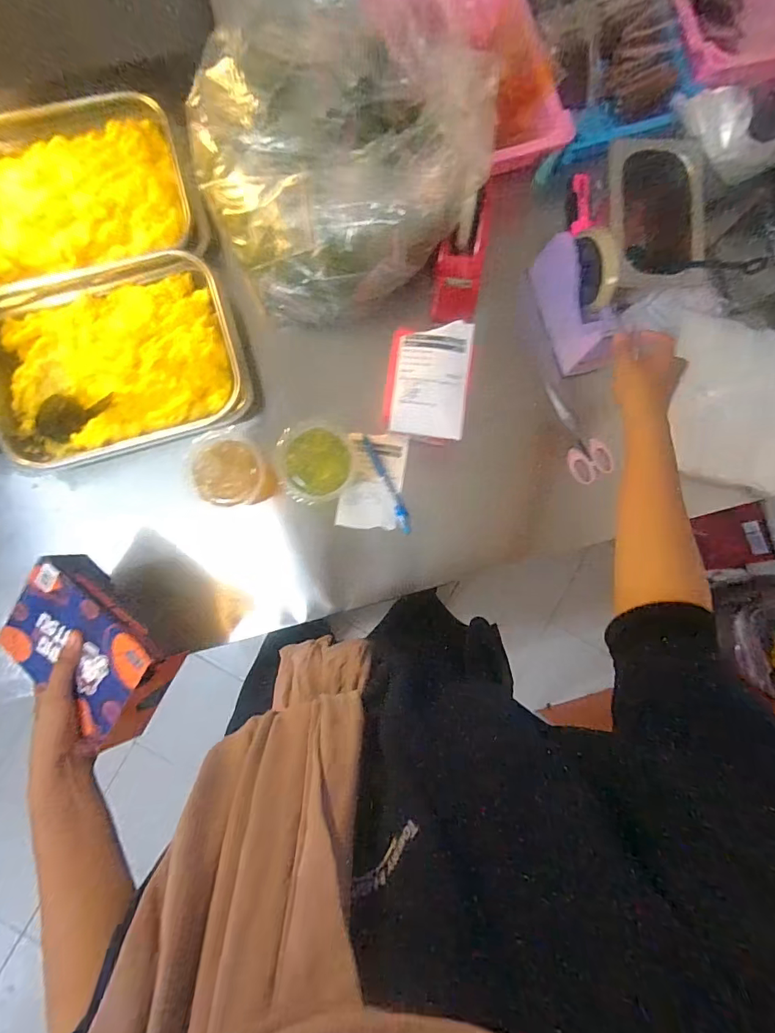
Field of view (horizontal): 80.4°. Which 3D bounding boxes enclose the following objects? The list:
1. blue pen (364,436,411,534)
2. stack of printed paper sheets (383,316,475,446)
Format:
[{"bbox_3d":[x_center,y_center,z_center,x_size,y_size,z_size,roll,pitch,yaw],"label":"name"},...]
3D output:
[{"bbox_3d":[0.002,-0.041,0.595,0.017,0.015,0.134,-23,88,-3],"label":"blue pen"},{"bbox_3d":[0.045,-0.145,0.492,0.086,0.012,0.124,7,86,-2],"label":"stack of printed paper sheets"}]

